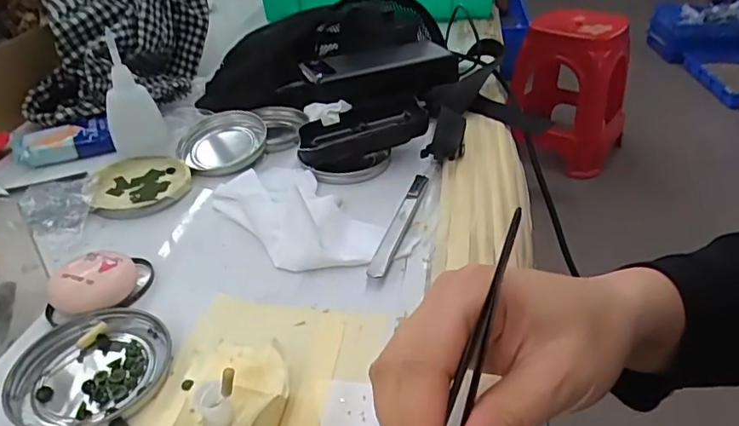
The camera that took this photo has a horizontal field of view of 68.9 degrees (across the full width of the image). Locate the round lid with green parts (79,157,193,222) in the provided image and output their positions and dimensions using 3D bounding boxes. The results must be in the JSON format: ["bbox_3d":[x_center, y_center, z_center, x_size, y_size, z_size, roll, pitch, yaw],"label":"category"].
[{"bbox_3d":[-0.185,-0.024,0.434,0.076,0.014,0.084,-13,38,-16],"label":"round lid with green parts"}]

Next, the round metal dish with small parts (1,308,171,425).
[{"bbox_3d":[-0.147,0.082,0.285,0.075,0.008,0.073,-2,35,1],"label":"round metal dish with small parts"}]

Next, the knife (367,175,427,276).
[{"bbox_3d":[0.022,0.007,0.385,0.012,0.006,0.126,11,38,16],"label":"knife"}]

